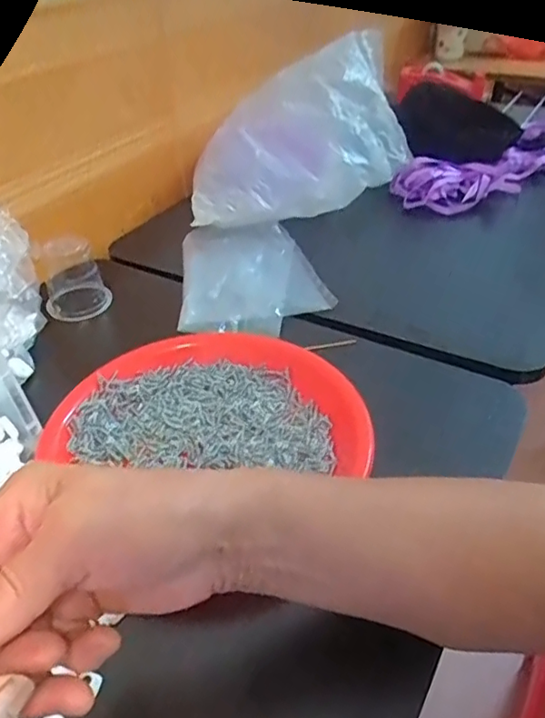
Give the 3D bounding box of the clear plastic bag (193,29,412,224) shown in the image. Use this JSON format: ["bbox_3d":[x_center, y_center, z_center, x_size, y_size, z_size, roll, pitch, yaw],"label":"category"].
[{"bbox_3d":[0.040,-0.258,0.693,0.303,0.161,0.106,-25,44,-26],"label":"clear plastic bag"}]

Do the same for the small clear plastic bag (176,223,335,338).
[{"bbox_3d":[-0.021,-0.094,0.604,0.141,0.024,0.188,-5,39,-4],"label":"small clear plastic bag"}]

